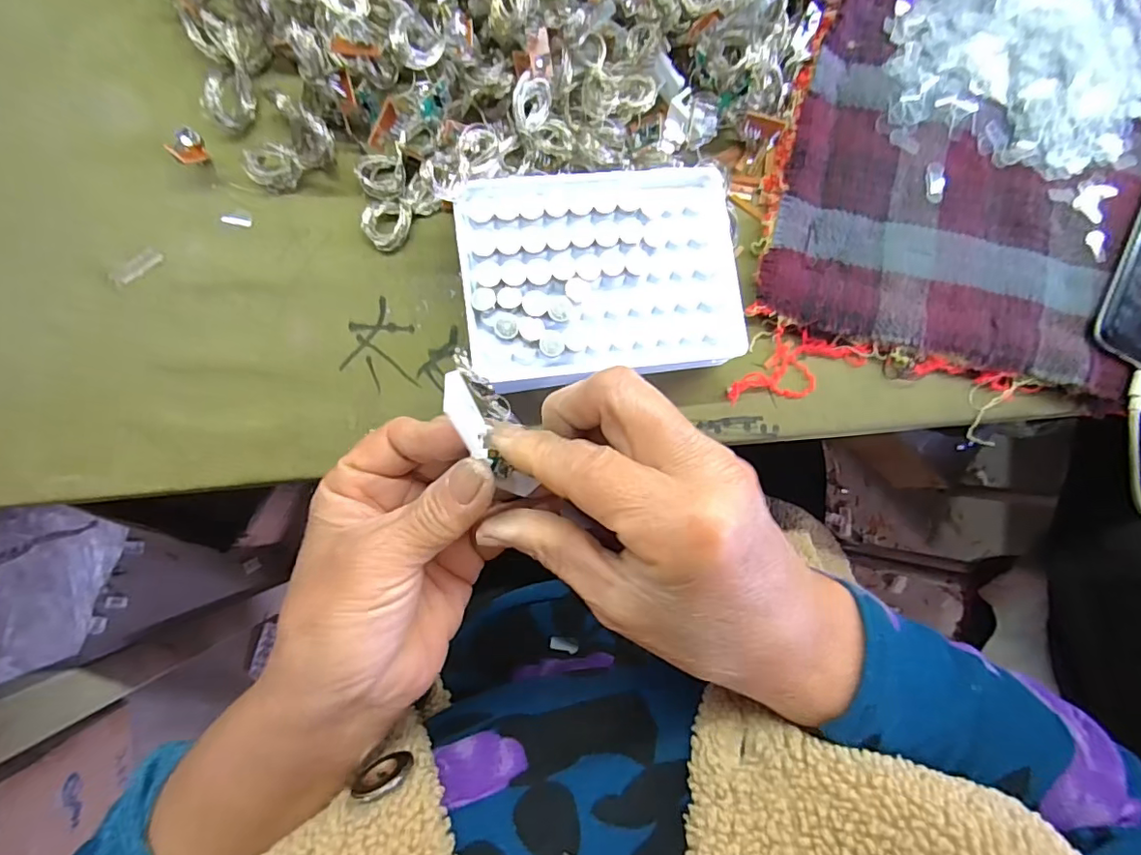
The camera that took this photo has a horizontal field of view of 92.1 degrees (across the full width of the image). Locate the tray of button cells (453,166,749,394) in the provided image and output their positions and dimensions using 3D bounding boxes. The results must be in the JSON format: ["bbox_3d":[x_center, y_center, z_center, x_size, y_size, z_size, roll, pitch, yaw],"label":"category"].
[{"bbox_3d":[0.015,-0.072,0.267,0.128,0.032,0.095,-7,87,-6],"label":"tray of button cells"}]

